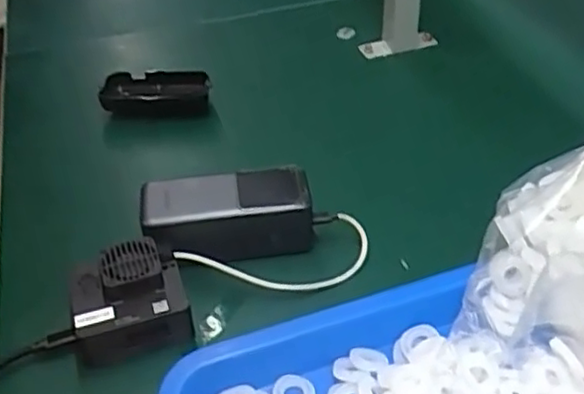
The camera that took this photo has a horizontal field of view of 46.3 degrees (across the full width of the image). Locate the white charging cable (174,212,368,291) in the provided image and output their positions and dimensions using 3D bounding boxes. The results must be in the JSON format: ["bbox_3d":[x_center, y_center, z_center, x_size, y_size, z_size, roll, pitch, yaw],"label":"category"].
[{"bbox_3d":[-0.007,0.048,0.512,0.146,0.012,0.057,-14,57,-24],"label":"white charging cable"}]

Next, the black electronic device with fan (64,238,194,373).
[{"bbox_3d":[-0.112,0.068,0.469,0.076,0.039,0.070,-11,42,-11],"label":"black electronic device with fan"}]

